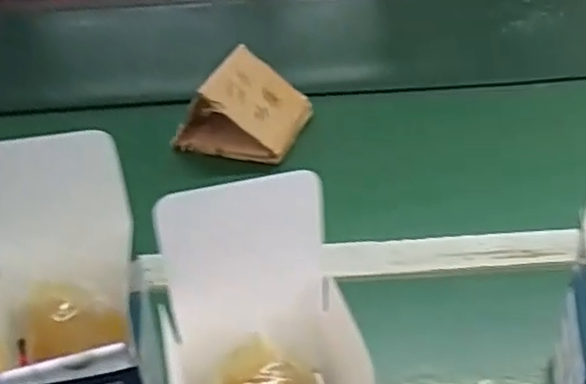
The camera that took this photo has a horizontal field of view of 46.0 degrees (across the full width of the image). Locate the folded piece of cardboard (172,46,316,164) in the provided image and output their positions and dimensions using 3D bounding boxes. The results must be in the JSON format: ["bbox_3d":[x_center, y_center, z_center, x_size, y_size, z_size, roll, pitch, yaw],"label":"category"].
[{"bbox_3d":[-0.050,-0.088,0.688,0.107,0.076,0.100,9,37,17],"label":"folded piece of cardboard"}]

